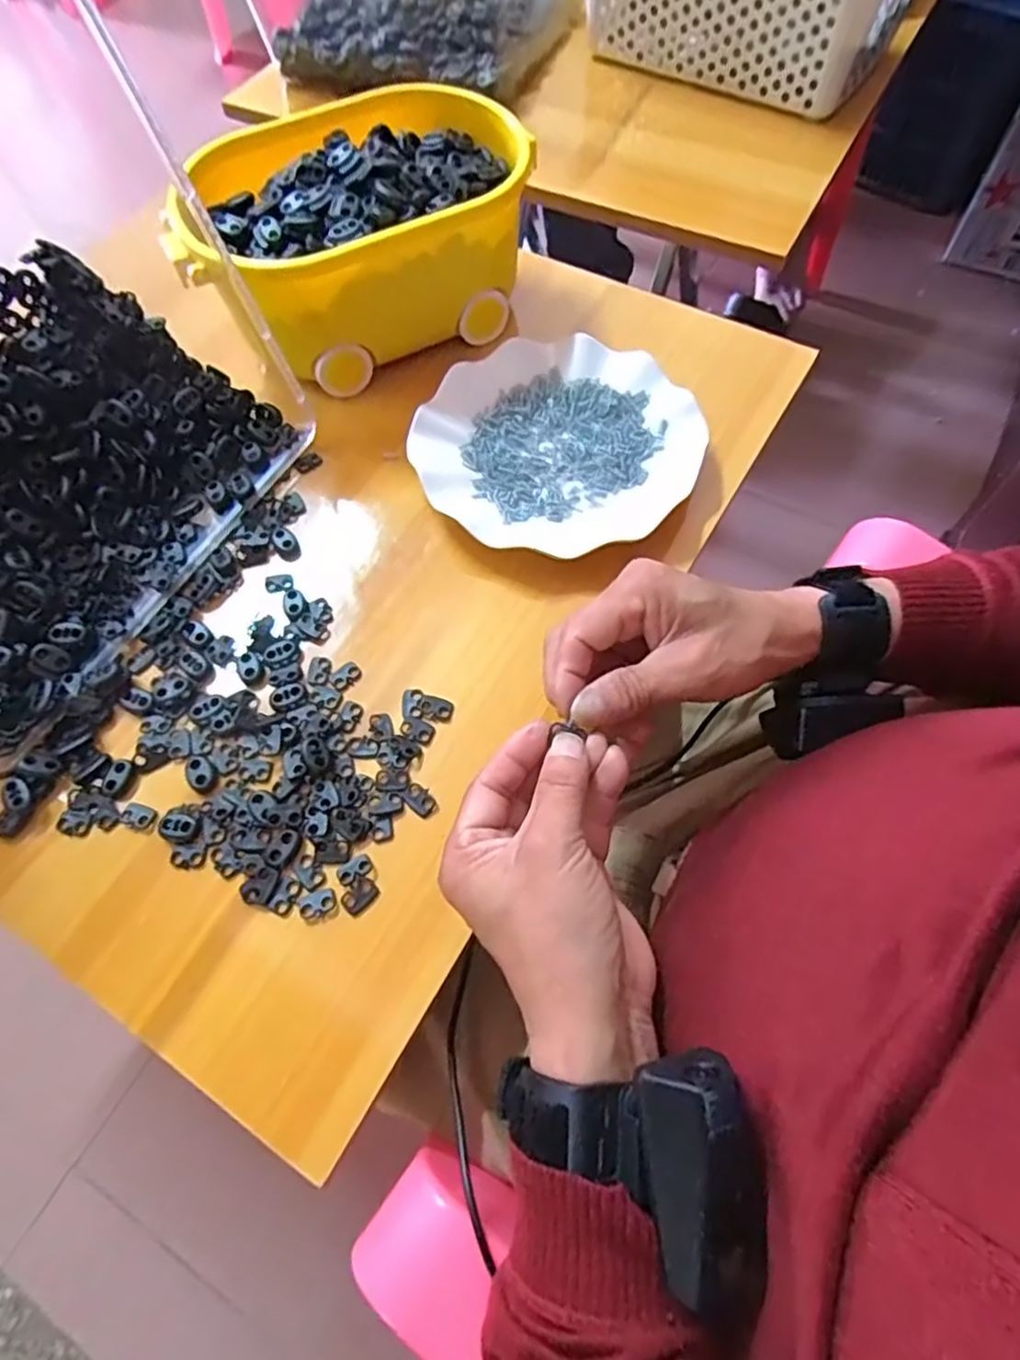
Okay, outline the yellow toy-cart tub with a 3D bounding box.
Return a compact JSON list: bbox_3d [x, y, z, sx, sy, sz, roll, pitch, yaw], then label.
[{"bbox_3d":[-0.104,-0.311,0.483,0.229,0.102,0.172,-19,63,-7],"label":"yellow toy-cart tub"}]

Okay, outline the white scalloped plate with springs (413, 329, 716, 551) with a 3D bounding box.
[{"bbox_3d":[0.030,-0.154,0.451,0.174,0.026,0.176,-1,63,2],"label":"white scalloped plate with springs"}]

